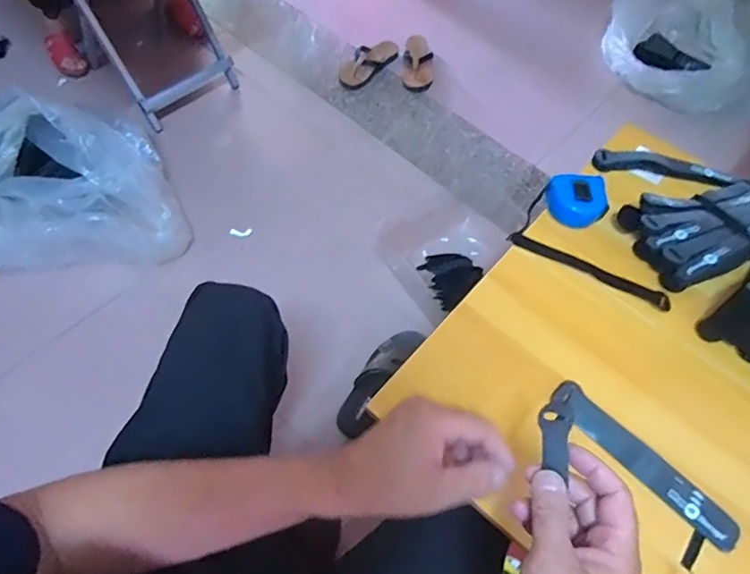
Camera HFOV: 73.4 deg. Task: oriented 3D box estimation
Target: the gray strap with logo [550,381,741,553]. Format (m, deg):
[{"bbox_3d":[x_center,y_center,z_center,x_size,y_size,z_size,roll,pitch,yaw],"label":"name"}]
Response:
[{"bbox_3d":[0.264,0.173,0.496,0.041,0.014,0.200,-40,69,-23],"label":"gray strap with logo"}]

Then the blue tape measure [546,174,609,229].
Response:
[{"bbox_3d":[0.260,-0.112,0.646,0.064,0.038,0.060,-5,60,-6],"label":"blue tape measure"}]

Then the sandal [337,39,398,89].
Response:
[{"bbox_3d":[-0.017,-0.691,1.544,0.097,0.058,0.236,38,64,17],"label":"sandal"}]

